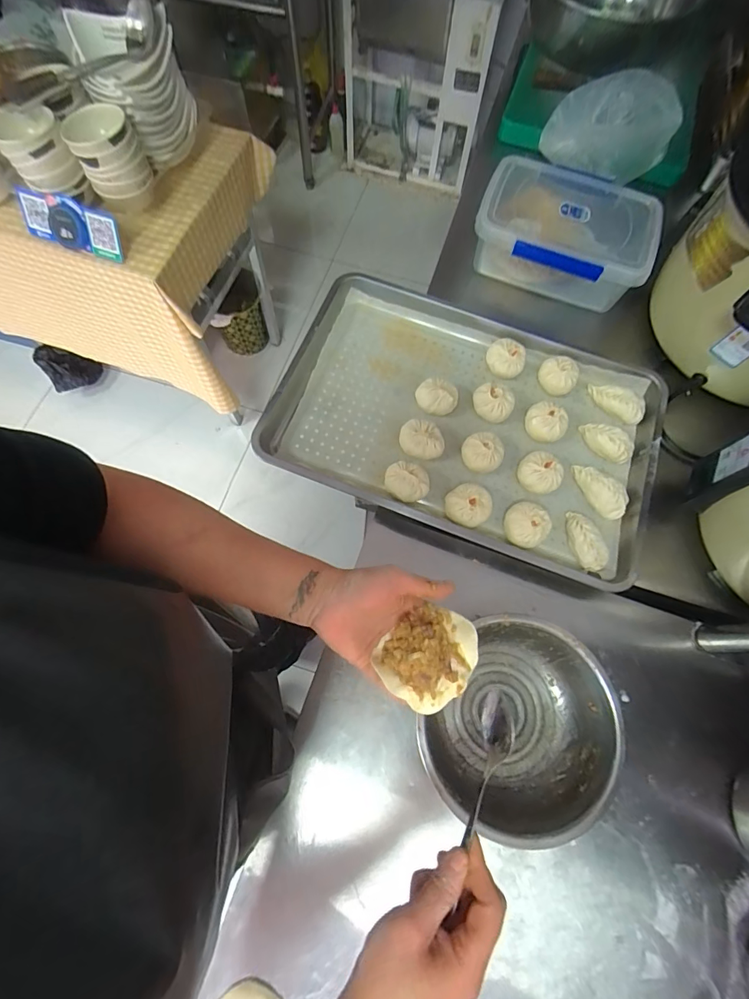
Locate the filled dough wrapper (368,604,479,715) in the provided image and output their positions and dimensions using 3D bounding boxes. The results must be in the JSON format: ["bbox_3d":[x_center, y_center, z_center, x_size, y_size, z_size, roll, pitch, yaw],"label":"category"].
[{"bbox_3d":[0.051,0.140,0.386,0.088,0.033,0.075,-42,75,-16],"label":"filled dough wrapper"}]

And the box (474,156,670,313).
[{"bbox_3d":[0.345,-0.480,0.793,0.310,0.107,0.209,17,70,4],"label":"box"}]

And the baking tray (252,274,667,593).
[{"bbox_3d":[0.149,-0.131,0.687,0.585,0.060,0.402,19,72,4],"label":"baking tray"}]

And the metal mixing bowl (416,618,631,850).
[{"bbox_3d":[0.170,0.275,0.529,0.229,0.089,0.212,1,71,-2],"label":"metal mixing bowl"}]

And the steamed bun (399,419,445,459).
[{"bbox_3d":[0.074,-0.093,0.663,0.070,0.041,0.062,18,70,4],"label":"steamed bun"}]

